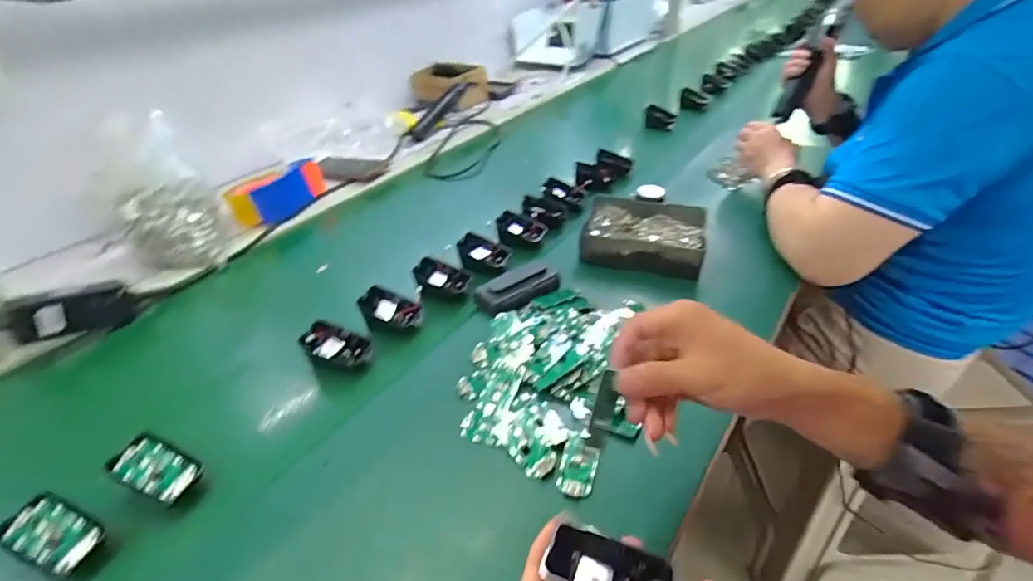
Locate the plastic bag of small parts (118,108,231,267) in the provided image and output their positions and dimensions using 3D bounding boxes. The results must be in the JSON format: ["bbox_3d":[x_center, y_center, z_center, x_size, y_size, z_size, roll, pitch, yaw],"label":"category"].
[{"bbox_3d":[-0.502,-0.134,0.724,0.124,0.197,0.096,-25,40,-25],"label":"plastic bag of small parts"}]

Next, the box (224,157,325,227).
[{"bbox_3d":[-0.392,-0.162,0.864,0.031,0.071,0.153,16,41,26],"label":"box"}]

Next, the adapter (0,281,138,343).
[{"bbox_3d":[-0.521,0.026,0.605,0.025,0.055,0.121,23,24,33],"label":"adapter"}]

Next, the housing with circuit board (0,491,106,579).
[{"bbox_3d":[-0.352,0.186,0.391,0.080,0.018,0.040,9,38,19],"label":"housing with circuit board"}]

